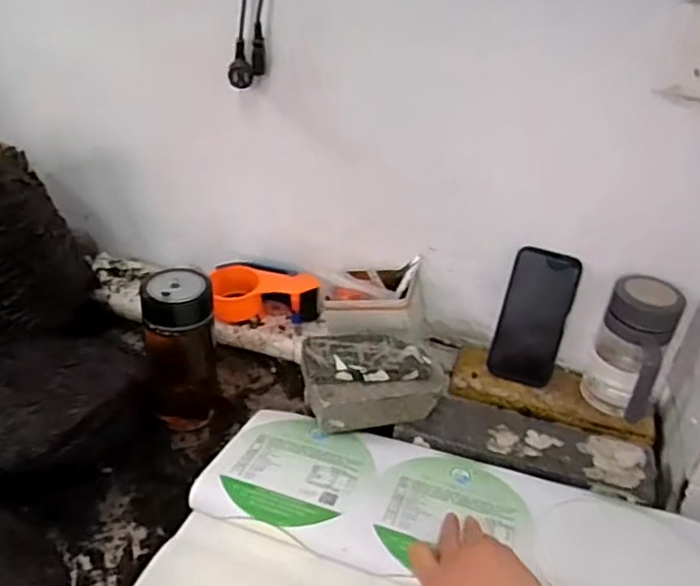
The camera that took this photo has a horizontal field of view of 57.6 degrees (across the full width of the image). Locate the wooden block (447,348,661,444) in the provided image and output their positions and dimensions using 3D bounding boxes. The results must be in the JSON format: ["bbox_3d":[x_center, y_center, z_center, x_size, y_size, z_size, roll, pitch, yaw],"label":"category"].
[{"bbox_3d":[0.250,0.123,0.797,0.243,0.024,0.098,15,32,15],"label":"wooden block"}]

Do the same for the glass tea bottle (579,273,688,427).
[{"bbox_3d":[0.318,0.068,0.729,0.072,0.157,0.098,22,35,25],"label":"glass tea bottle"}]

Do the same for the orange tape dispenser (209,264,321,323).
[{"bbox_3d":[-0.115,0.002,0.877,0.144,0.069,0.060,3,31,-5],"label":"orange tape dispenser"}]

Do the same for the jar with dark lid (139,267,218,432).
[{"bbox_3d":[-0.194,0.067,0.733,0.074,0.188,0.063,-6,33,-19],"label":"jar with dark lid"}]

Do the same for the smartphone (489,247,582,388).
[{"bbox_3d":[0.230,0.031,0.793,0.080,0.170,0.015,14,17,10],"label":"smartphone"}]

